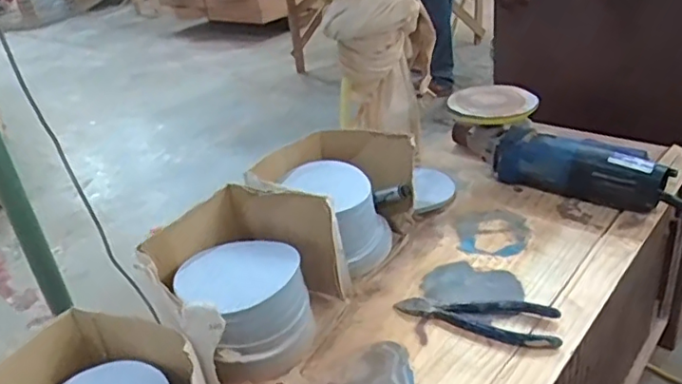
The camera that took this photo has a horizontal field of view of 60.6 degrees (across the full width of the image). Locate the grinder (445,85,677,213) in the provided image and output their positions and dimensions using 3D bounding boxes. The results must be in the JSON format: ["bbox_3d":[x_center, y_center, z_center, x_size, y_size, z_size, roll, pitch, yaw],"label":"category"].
[{"bbox_3d":[0.276,-0.054,0.789,0.301,0.107,0.132,32,43,32],"label":"grinder"}]

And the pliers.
[{"bbox_3d":[0.133,0.123,0.578,0.156,0.011,0.050,6,32,24],"label":"pliers"}]

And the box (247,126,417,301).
[{"bbox_3d":[-0.007,0.015,0.690,0.148,0.121,0.183,10,33,28],"label":"box"}]

